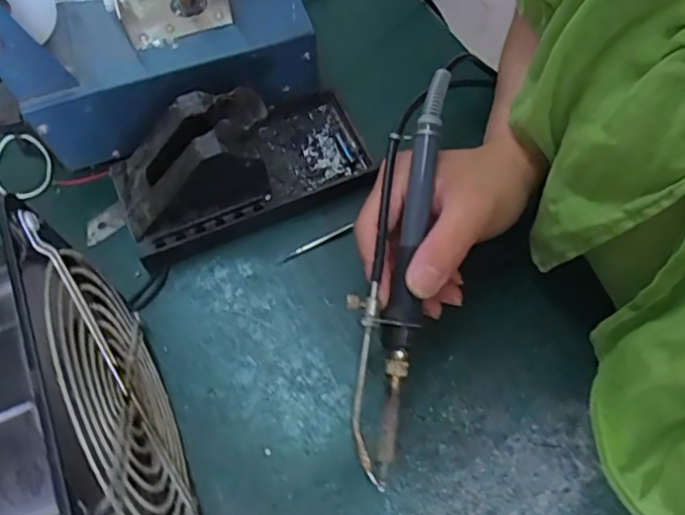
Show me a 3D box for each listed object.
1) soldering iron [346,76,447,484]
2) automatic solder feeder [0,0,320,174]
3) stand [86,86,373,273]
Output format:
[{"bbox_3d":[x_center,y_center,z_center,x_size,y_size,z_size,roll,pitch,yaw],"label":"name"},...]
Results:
[{"bbox_3d":[0.026,0.006,0.304,0.032,0.024,0.213,9,83,5],"label":"soldering iron"},{"bbox_3d":[-0.132,-0.157,0.368,0.203,0.128,0.143,-19,68,-7],"label":"automatic solder feeder"},{"bbox_3d":[-0.076,-0.060,0.361,0.185,0.070,0.078,-24,68,-9],"label":"stand"}]

